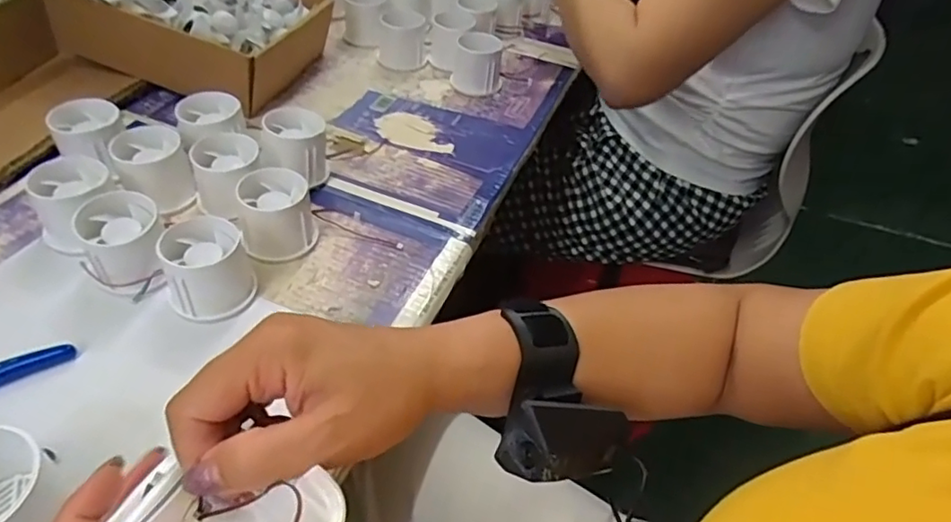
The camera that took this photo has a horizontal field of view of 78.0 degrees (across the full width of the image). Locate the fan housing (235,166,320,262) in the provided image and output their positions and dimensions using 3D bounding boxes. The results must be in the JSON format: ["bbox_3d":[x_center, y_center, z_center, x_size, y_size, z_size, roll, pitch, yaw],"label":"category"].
[{"bbox_3d":[-0.153,-0.035,0.450,0.052,0.051,0.050,4,45,-4],"label":"fan housing"}]

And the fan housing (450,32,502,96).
[{"bbox_3d":[0.002,-0.222,0.658,0.055,0.052,0.051,6,45,-2],"label":"fan housing"}]

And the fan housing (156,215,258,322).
[{"bbox_3d":[-0.185,0.005,0.407,0.055,0.048,0.055,-16,50,-22],"label":"fan housing"}]

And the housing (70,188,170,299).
[{"bbox_3d":[-0.244,-0.010,0.408,0.051,0.054,0.053,-16,50,-22],"label":"housing"}]

